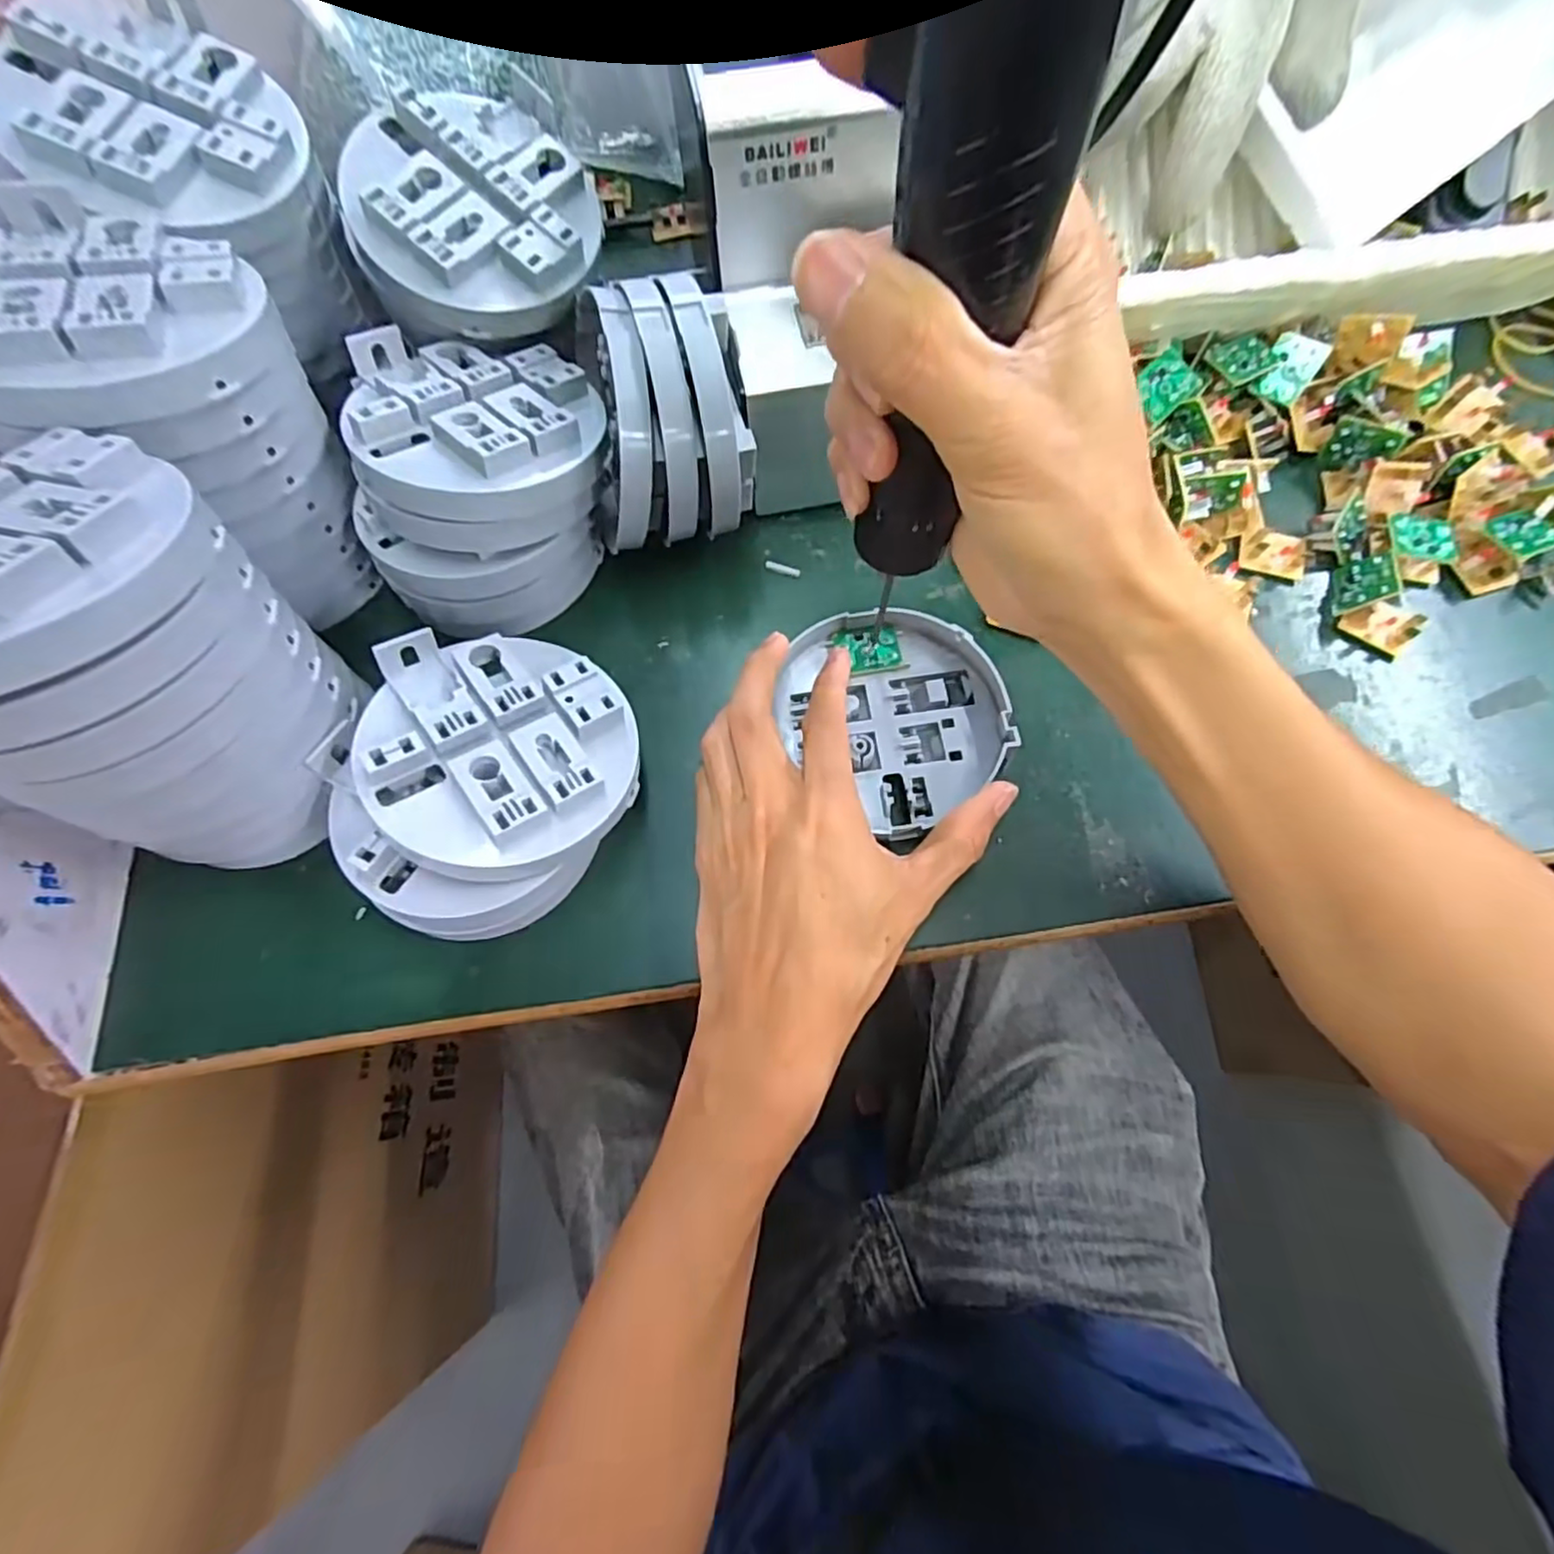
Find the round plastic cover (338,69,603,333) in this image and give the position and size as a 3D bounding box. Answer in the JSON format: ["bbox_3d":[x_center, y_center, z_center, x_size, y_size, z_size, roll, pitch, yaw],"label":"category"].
[{"bbox_3d":[-0.135,-0.249,0.300,0.104,0.029,0.104,-21,87,-14],"label":"round plastic cover"}]

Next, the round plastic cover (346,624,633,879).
[{"bbox_3d":[-0.107,-0.012,0.267,0.097,0.020,0.098,4,68,-9],"label":"round plastic cover"}]

